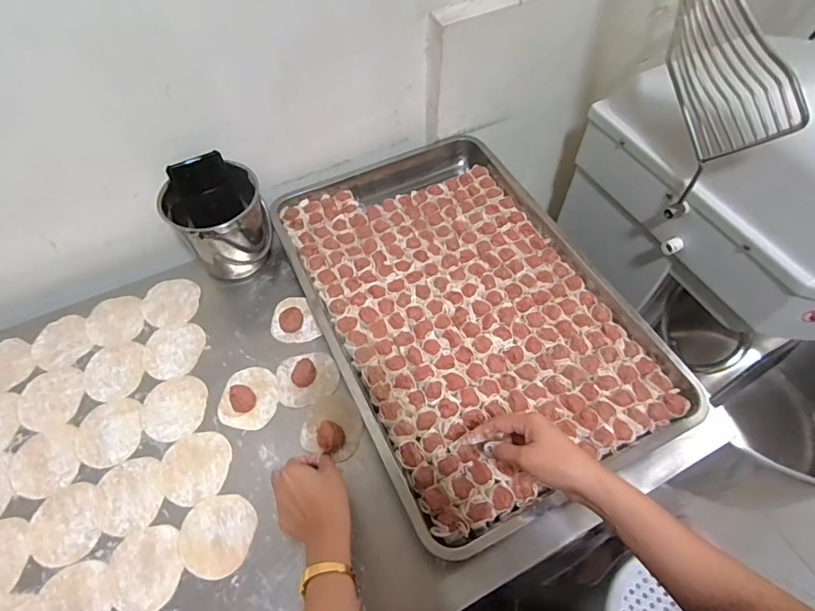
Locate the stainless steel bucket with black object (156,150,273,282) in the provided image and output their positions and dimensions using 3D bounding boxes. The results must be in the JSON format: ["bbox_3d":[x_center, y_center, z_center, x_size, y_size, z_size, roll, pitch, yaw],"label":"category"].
[{"bbox_3d":[-0.277,-0.127,0.712,0.135,0.144,0.121,-37,64,-21],"label":"stainless steel bucket with black object"}]

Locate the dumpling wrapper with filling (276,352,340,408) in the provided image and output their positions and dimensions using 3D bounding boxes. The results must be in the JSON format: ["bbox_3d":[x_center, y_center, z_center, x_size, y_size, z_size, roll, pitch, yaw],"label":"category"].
[{"bbox_3d":[-0.136,0.095,0.645,0.081,0.017,0.074,-13,58,-8],"label":"dumpling wrapper with filling"}]

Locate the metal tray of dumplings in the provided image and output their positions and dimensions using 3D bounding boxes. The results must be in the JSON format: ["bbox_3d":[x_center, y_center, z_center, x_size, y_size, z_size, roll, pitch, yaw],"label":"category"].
[{"bbox_3d":[0.066,-0.017,0.694,0.381,0.062,0.604,-22,61,-15],"label":"metal tray of dumplings"}]

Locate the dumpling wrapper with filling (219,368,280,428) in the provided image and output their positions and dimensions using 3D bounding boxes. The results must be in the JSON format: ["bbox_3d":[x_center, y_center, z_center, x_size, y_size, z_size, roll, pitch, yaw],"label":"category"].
[{"bbox_3d":[-0.209,0.119,0.630,0.070,0.016,0.084,12,57,8],"label":"dumpling wrapper with filling"}]

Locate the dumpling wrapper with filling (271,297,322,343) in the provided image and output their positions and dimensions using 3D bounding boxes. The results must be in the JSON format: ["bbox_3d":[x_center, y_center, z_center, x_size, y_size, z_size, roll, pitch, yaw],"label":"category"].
[{"bbox_3d":[-0.168,0.020,0.690,0.062,0.021,0.077,-22,59,-14],"label":"dumpling wrapper with filling"}]

